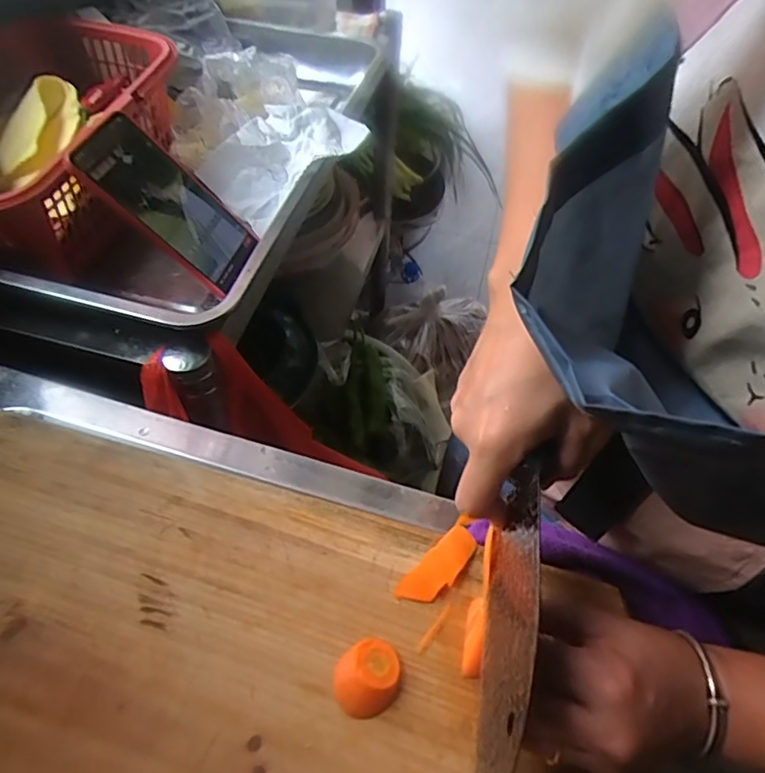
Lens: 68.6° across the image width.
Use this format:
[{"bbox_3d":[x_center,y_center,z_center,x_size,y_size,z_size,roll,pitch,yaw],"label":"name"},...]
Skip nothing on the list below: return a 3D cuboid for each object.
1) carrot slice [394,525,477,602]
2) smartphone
[{"bbox_3d":[0.035,0.111,0.345,0.022,0.008,0.058,39,62,22],"label":"carrot slice"},{"bbox_3d":[-0.174,-0.150,0.464,0.010,0.146,0.075,-13,45,42],"label":"smartphone"}]

